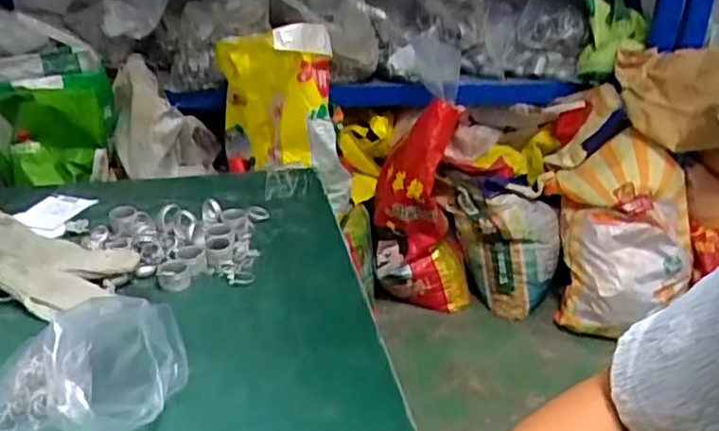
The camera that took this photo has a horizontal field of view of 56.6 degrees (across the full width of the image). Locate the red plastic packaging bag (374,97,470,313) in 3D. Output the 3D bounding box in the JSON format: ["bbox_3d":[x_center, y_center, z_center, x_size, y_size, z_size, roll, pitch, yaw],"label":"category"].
[{"bbox_3d":[0.180,-0.009,1.852,0.272,0.575,0.204,6,26,5],"label":"red plastic packaging bag"}]

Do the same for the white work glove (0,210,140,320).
[{"bbox_3d":[-0.289,0.031,0.586,0.177,0.042,0.094,24,29,2],"label":"white work glove"}]

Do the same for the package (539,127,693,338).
[{"bbox_3d":[0.692,0.047,1.772,0.335,0.499,0.098,-6,-12,15],"label":"package"}]

